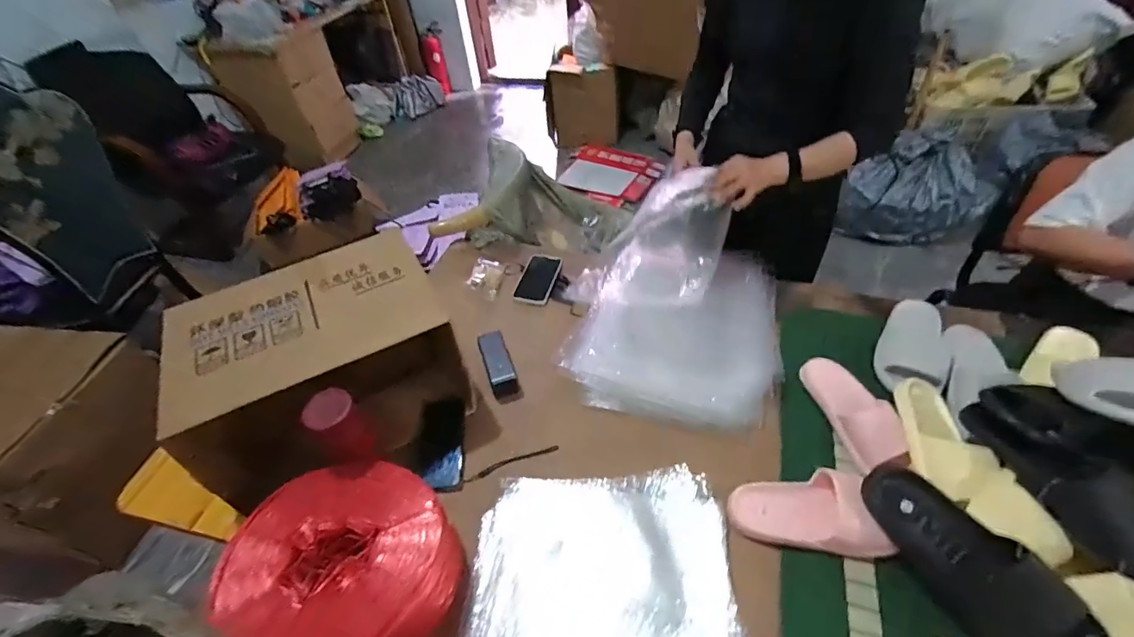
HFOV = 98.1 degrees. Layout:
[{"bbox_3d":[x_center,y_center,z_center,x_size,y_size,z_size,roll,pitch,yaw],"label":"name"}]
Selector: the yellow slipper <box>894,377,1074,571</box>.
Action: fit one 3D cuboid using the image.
[{"bbox_3d":[0.584,0.216,0.742,0.104,0.062,0.307,-6,46,1],"label":"yellow slipper"}]

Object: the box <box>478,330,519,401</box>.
[{"bbox_3d":[-0.133,0.089,0.946,0.055,0.067,0.135,-18,47,-10],"label":"box"}]

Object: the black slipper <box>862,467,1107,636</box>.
[{"bbox_3d":[0.506,0.316,0.620,0.094,0.095,0.281,-25,48,-17],"label":"black slipper"}]

